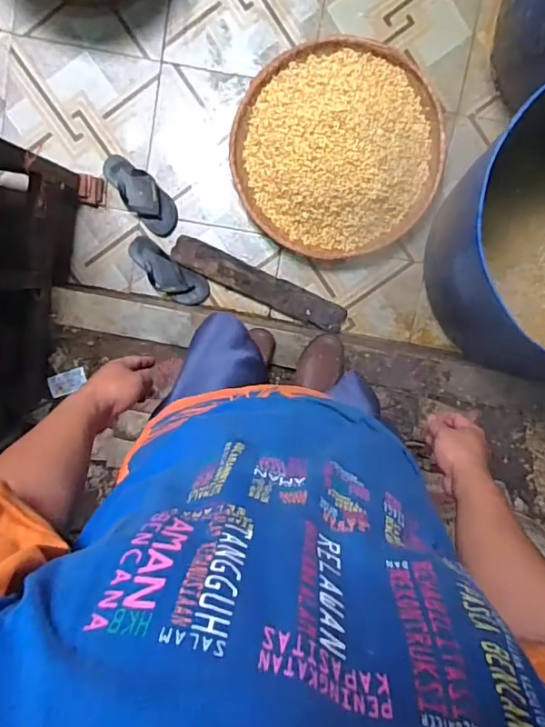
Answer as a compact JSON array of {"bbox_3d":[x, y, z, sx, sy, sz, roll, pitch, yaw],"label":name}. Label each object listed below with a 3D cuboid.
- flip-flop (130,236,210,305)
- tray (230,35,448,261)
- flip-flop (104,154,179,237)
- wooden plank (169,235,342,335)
[{"bbox_3d":[-0.300,-0.254,1.487,0.253,0.057,0.100,35,99,-3],"label":"flip-flop"},{"bbox_3d":[0.172,-0.563,1.375,0.537,0.169,0.541,15,100,0],"label":"tray"},{"bbox_3d":[-0.366,-0.472,1.472,0.105,0.039,0.259,-42,95,8],"label":"flip-flop"},{"bbox_3d":[-0.038,-0.218,1.484,0.518,0.063,0.086,25,100,-2],"label":"wooden plank"}]

